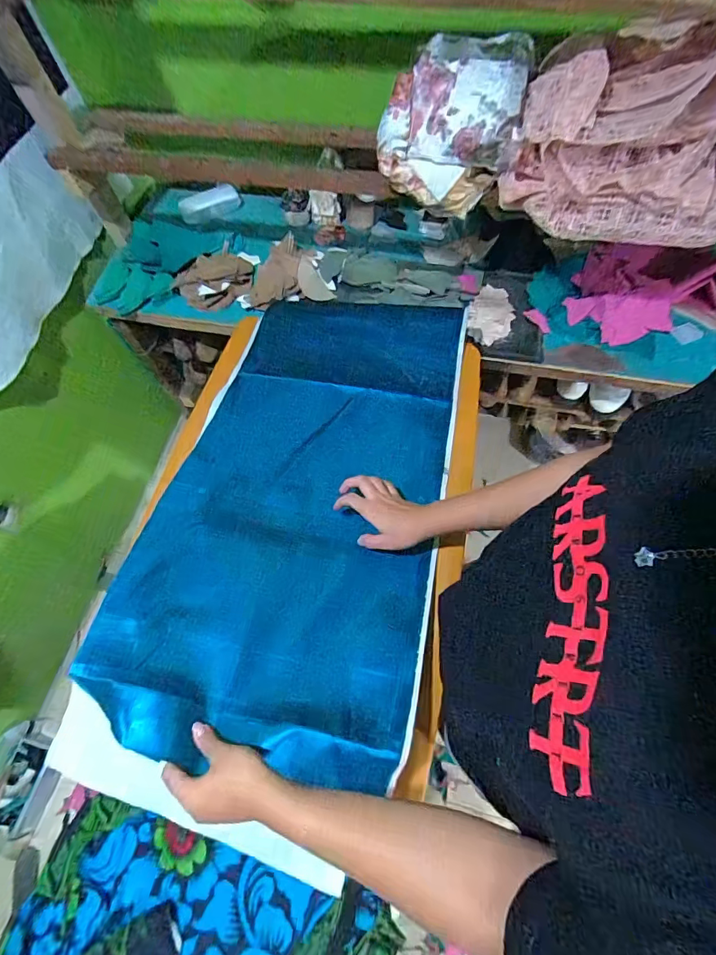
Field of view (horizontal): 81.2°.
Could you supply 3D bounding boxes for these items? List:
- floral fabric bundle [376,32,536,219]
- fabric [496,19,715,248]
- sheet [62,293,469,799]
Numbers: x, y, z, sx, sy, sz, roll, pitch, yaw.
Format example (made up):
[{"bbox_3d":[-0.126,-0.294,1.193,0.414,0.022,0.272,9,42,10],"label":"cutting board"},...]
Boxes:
[{"bbox_3d":[0.142,-0.546,0.653,0.206,0.161,0.154,9,66,7],"label":"floral fabric bundle"},{"bbox_3d":[0.386,-0.475,0.577,0.320,0.204,0.158,11,66,8],"label":"fabric"},{"bbox_3d":[-0.080,-0.009,0.635,0.411,0.066,0.718,11,61,9],"label":"sheet"}]

